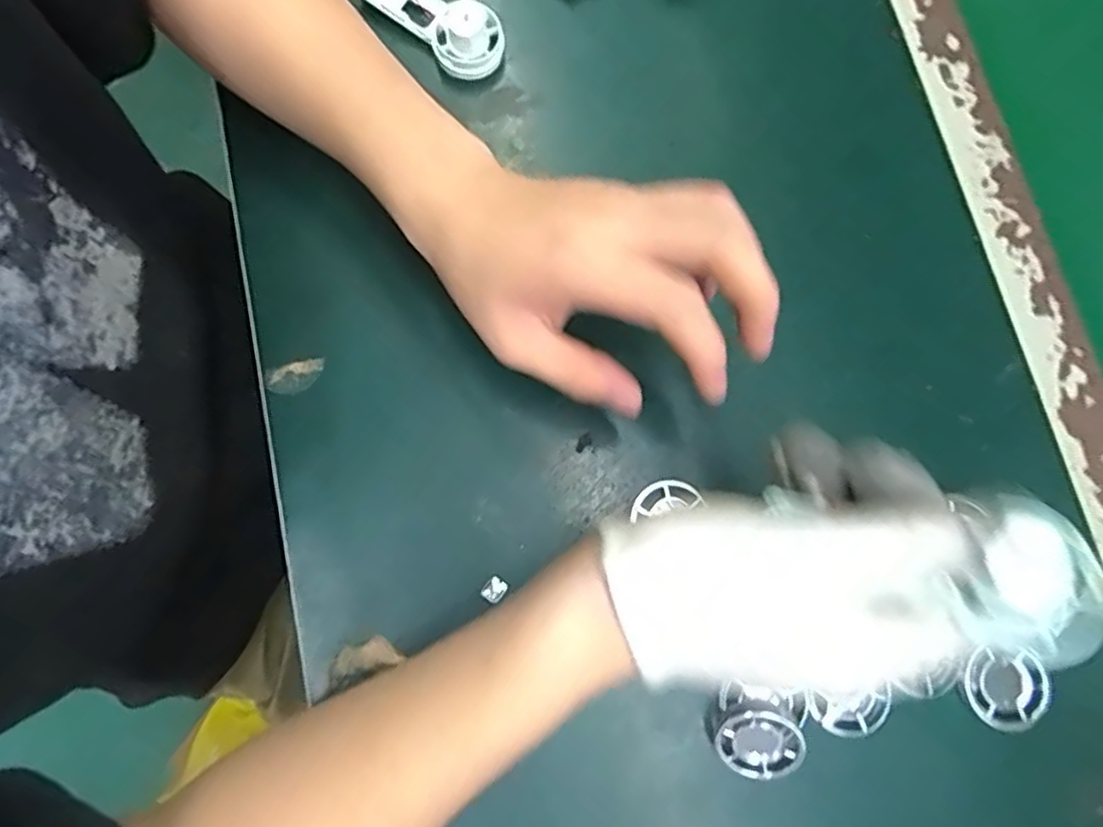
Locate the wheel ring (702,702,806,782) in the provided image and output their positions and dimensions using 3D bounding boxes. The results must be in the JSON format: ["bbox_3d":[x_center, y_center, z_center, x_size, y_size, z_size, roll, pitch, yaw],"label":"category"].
[{"bbox_3d":[0.095,0.151,0.311,0.039,0.014,0.037,6,107,11],"label":"wheel ring"}]

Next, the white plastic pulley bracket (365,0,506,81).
[{"bbox_3d":[-0.074,-0.228,0.380,0.096,0.024,0.036,31,79,5],"label":"white plastic pulley bracket"}]

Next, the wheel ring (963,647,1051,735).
[{"bbox_3d":[0.214,0.130,0.318,0.036,0.007,0.036,-44,76,-1],"label":"wheel ring"}]

